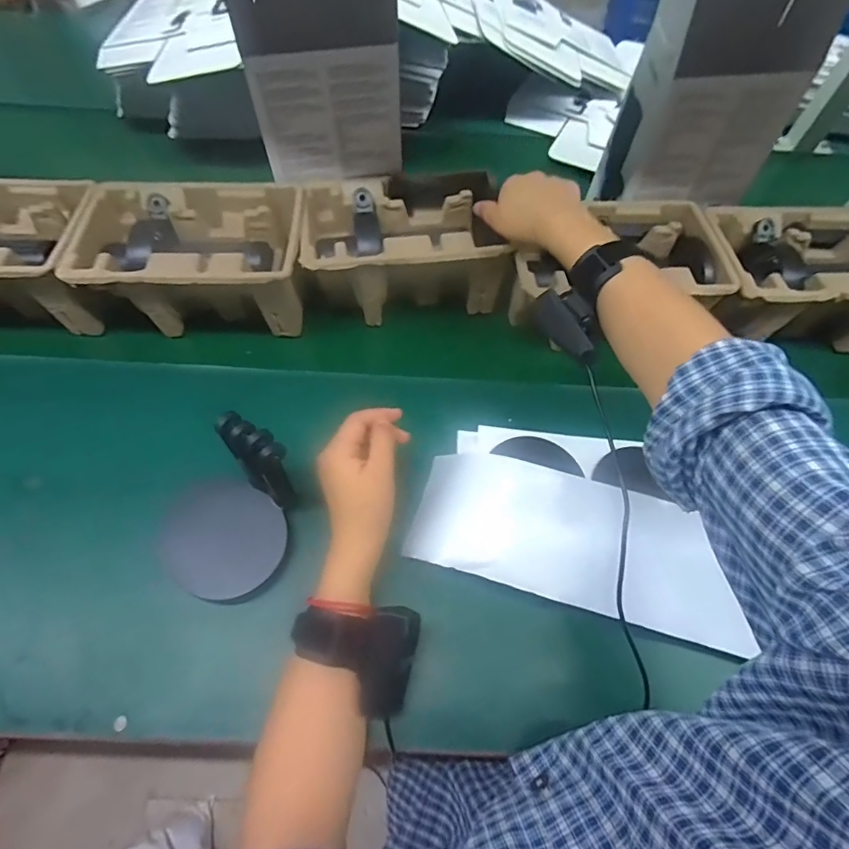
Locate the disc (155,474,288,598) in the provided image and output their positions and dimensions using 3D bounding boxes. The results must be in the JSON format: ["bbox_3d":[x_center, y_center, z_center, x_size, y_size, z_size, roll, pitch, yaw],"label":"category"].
[{"bbox_3d":[-0.185,0.099,0.428,0.118,0.012,0.096,32,63,12],"label":"disc"}]

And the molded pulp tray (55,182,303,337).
[{"bbox_3d":[-0.246,-0.179,0.530,0.227,0.100,0.145,-2,61,-3],"label":"molded pulp tray"}]

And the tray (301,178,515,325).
[{"bbox_3d":[-0.024,-0.204,0.554,0.214,0.102,0.139,-6,60,-3],"label":"tray"}]

